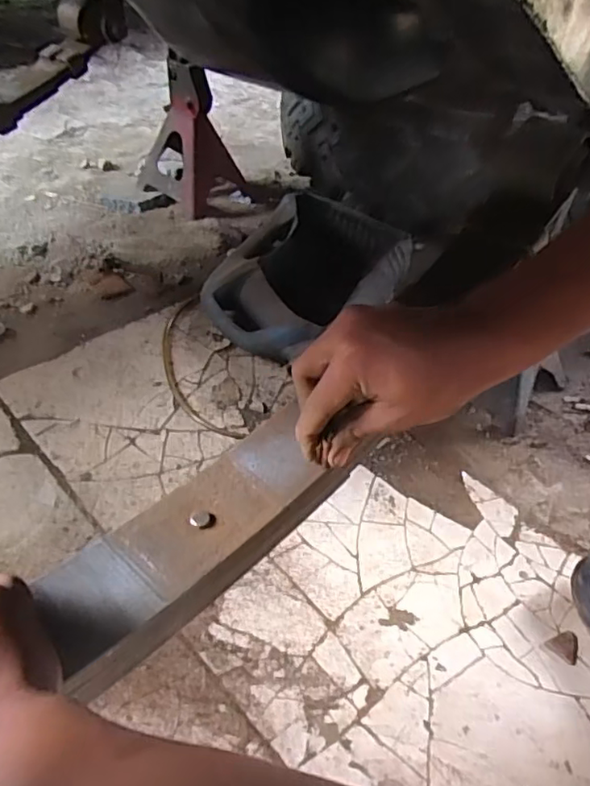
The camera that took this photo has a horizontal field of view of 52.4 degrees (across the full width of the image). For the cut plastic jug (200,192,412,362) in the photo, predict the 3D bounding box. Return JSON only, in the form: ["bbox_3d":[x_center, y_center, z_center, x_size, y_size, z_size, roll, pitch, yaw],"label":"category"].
[{"bbox_3d":[0.027,-0.186,0.939,0.348,0.125,0.233,-25,51,-30],"label":"cut plastic jug"}]

